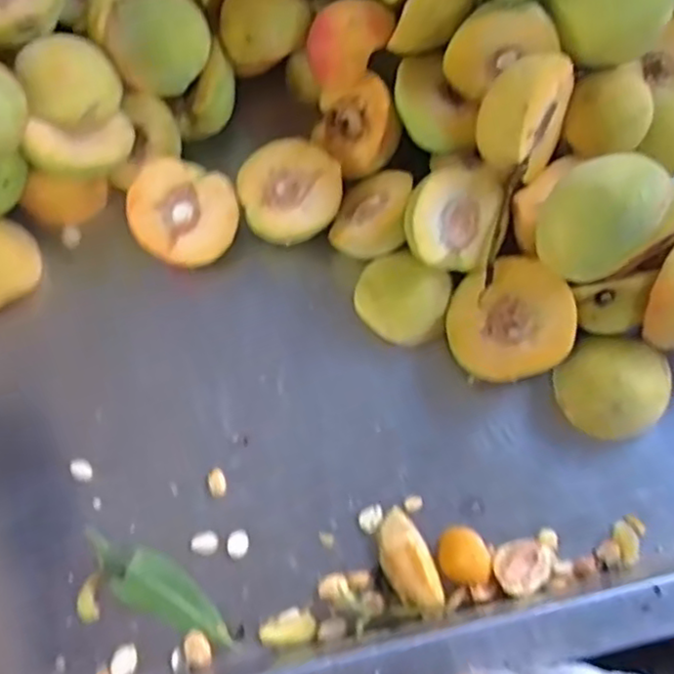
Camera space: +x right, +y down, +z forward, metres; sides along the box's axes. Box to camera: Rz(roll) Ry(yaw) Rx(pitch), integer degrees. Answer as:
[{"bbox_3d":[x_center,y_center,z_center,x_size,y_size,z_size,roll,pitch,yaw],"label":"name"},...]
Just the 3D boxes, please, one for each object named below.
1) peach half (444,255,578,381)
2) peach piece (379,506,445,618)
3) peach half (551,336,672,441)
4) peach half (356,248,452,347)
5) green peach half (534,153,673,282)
[{"bbox_3d":[0.105,-0.008,0.411,0.071,0.027,0.071,-7,73,24],"label":"peach half"},{"bbox_3d":[0.040,0.125,0.381,0.027,0.022,0.057,-24,73,-7],"label":"peach piece"},{"bbox_3d":[0.161,0.028,0.401,0.054,0.033,0.057,0,72,1],"label":"peach half"},{"bbox_3d":[0.040,-0.024,0.423,0.060,0.026,0.046,27,74,9],"label":"peach half"},{"bbox_3d":[0.136,-0.062,0.360,0.052,0.071,0.035,43,34,14],"label":"green peach half"}]

